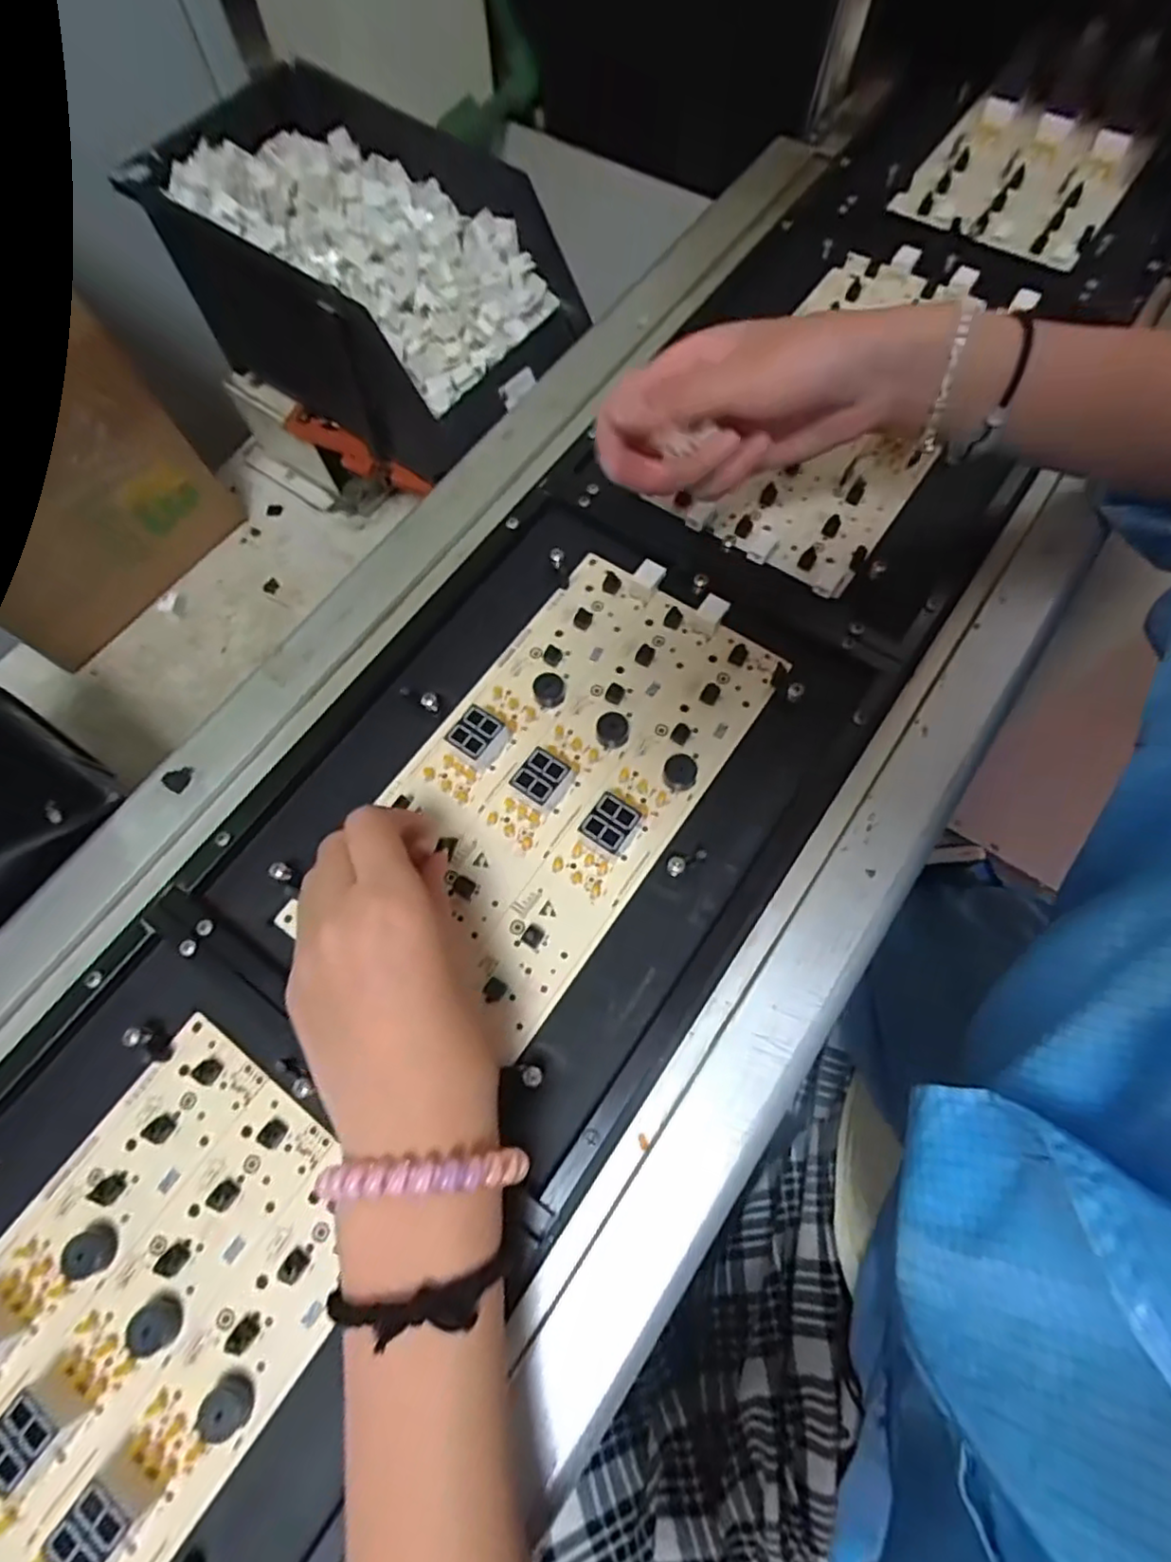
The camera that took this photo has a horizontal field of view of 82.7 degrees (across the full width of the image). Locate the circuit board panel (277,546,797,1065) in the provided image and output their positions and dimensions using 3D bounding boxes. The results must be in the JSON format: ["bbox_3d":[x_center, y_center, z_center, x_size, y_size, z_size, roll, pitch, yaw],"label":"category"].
[{"bbox_3d":[-0.012,-0.011,0.332,0.130,0.022,0.231,34,74,12],"label":"circuit board panel"}]

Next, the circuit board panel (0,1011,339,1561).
[{"bbox_3d":[-0.200,0.237,0.245,0.130,0.021,0.256,34,74,12],"label":"circuit board panel"}]

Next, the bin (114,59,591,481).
[{"bbox_3d":[-0.134,-0.327,0.439,0.231,0.109,0.147,32,74,12],"label":"bin"}]

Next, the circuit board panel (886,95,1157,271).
[{"bbox_3d":[0.302,-0.423,0.464,0.131,0.014,0.133,33,74,12],"label":"circuit board panel"}]

